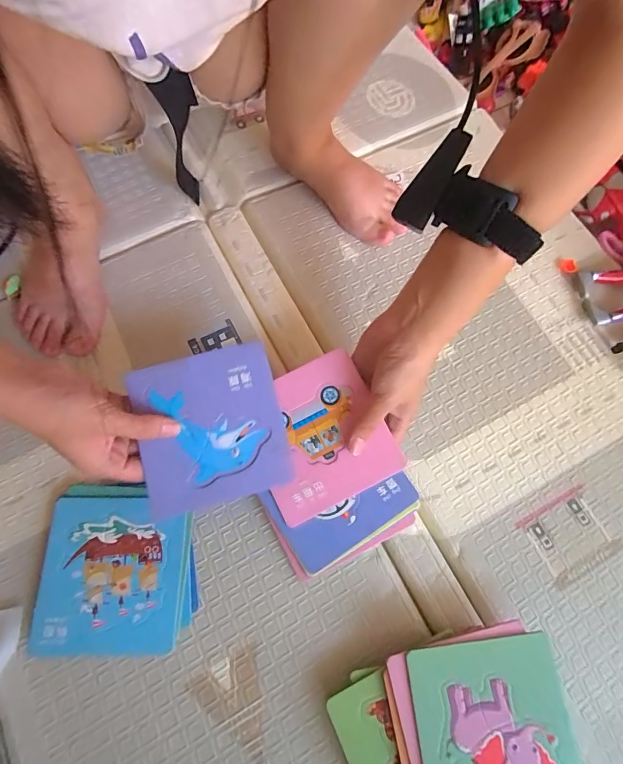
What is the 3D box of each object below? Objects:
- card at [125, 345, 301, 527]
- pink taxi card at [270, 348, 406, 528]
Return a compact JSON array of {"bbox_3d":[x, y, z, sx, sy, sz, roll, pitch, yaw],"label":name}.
[{"bbox_3d":[-0.084,0.037,0.319,0.116,0.005,0.124,-14,82,-6],"label":"card"},{"bbox_3d":[0.005,0.047,0.345,0.115,0.004,0.122,-27,80,0],"label":"pink taxi card"}]

